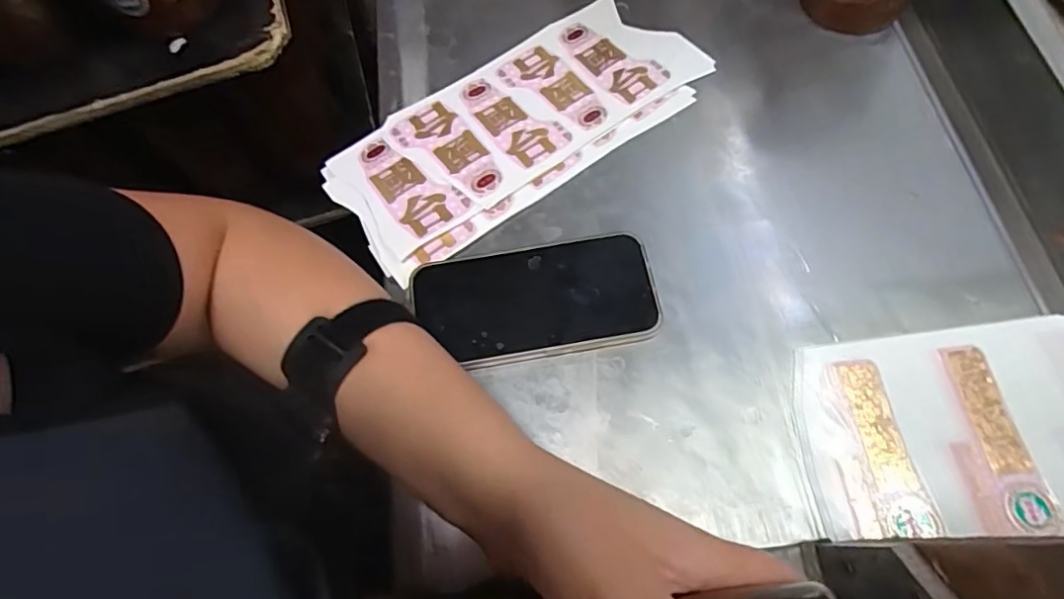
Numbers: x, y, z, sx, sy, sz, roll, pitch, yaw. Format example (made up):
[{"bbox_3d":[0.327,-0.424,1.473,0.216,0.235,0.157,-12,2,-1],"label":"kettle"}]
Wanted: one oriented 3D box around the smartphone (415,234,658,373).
[{"bbox_3d":[0.002,0.000,0.375,0.152,0.012,0.077,-9,67,-2],"label":"smartphone"}]

